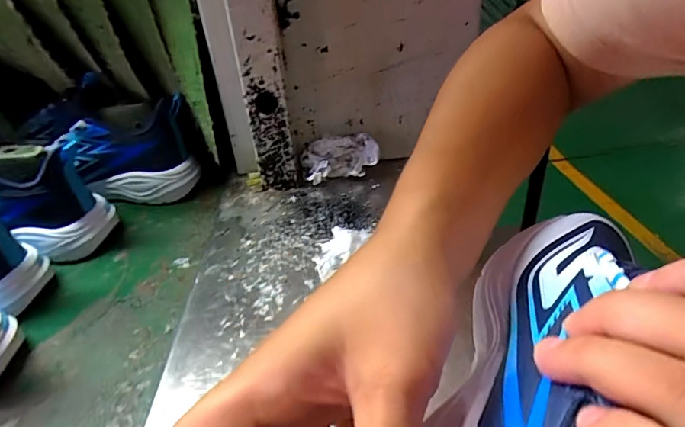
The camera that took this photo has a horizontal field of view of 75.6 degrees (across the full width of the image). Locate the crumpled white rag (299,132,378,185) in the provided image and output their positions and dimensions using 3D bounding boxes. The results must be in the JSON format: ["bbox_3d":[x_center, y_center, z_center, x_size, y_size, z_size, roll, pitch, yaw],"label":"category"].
[{"bbox_3d":[-0.003,-0.060,0.476,0.081,0.043,0.028,-8,33,-4],"label":"crumpled white rag"}]

